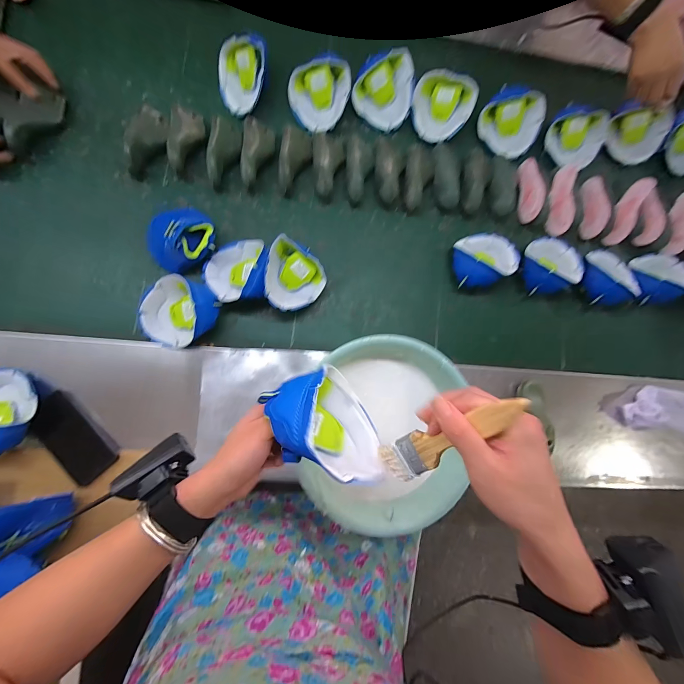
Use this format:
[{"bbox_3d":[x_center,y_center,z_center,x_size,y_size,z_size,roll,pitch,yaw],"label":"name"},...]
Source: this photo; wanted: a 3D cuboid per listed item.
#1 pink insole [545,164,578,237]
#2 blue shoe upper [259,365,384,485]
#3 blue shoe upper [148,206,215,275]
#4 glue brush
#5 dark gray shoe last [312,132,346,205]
[{"bbox_3d":[0.498,-0.319,0.692,0.026,0.050,0.149,1,97,-4],"label":"pink insole"},{"bbox_3d":[-0.011,0.091,0.324,0.085,0.113,0.132,-35,87,-7],"label":"blue shoe upper"},{"bbox_3d":[-0.320,-0.212,0.601,0.127,0.058,0.130,1,84,-9],"label":"blue shoe upper"},{"bbox_3d":[0.087,0.088,0.262,0.008,0.158,0.036,-12,68,-39],"label":"glue brush"},{"bbox_3d":[-0.029,-0.379,0.653,0.070,0.045,0.153,5,83,-9],"label":"dark gray shoe last"}]

